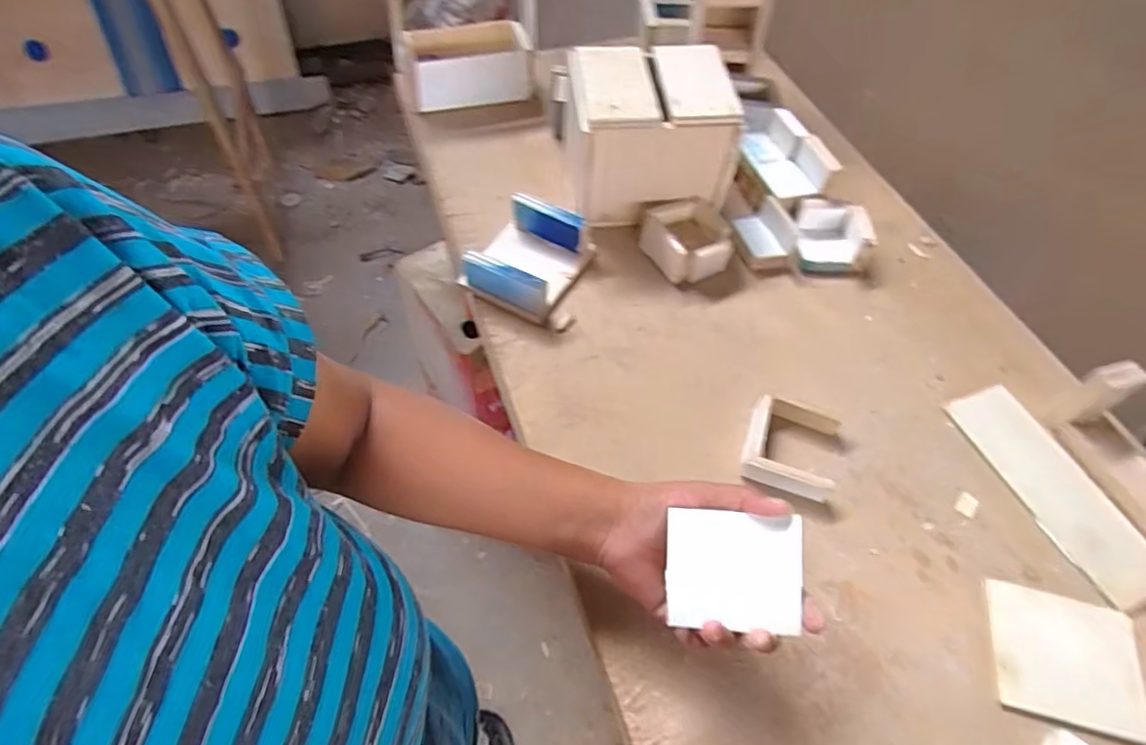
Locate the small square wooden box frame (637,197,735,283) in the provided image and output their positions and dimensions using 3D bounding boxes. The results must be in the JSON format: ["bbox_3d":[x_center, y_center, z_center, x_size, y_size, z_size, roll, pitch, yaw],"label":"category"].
[{"bbox_3d":[0.123,-0.142,0.659,0.078,0.045,0.084,-25,60,-18],"label":"small square wooden box frame"}]

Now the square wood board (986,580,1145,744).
[{"bbox_3d":[0.361,0.209,0.453,0.098,0.011,0.091,15,57,8],"label":"square wood board"}]

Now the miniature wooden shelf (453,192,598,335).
[{"bbox_3d":[-0.044,-0.116,0.633,0.115,0.051,0.113,18,57,10],"label":"miniature wooden shelf"}]

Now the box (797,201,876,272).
[{"bbox_3d":[0.279,-0.146,0.669,0.076,0.044,0.071,2,56,-1],"label":"box"}]

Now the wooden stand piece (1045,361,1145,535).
[{"bbox_3d":[0.481,0.074,0.507,0.051,0.078,0.159,-15,58,-12],"label":"wooden stand piece"}]

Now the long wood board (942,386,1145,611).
[{"bbox_3d":[0.410,0.097,0.526,0.070,0.008,0.196,-17,58,-13],"label":"long wood board"}]

